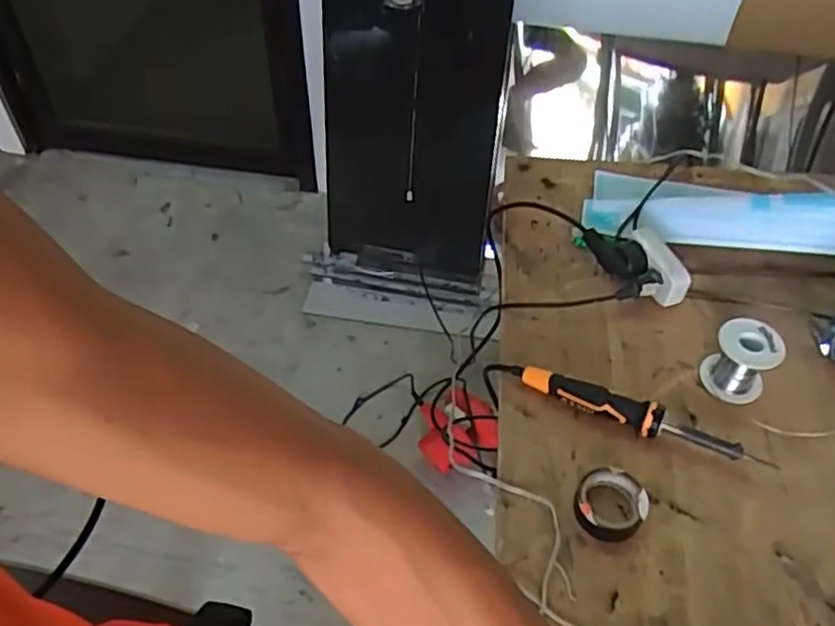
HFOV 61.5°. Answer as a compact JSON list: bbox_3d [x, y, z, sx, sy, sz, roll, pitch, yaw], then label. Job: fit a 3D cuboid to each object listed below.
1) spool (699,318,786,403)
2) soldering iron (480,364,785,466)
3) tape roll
[{"bbox_3d":[0.287,0.041,0.621,0.054,0.057,0.050,28,55,24],"label":"spool"},{"bbox_3d":[0.170,0.085,0.599,0.236,0.030,0.025,18,51,17],"label":"soldering iron"},{"bbox_3d":[0.152,0.149,0.546,0.054,0.021,0.056,-1,48,1],"label":"tape roll"}]

